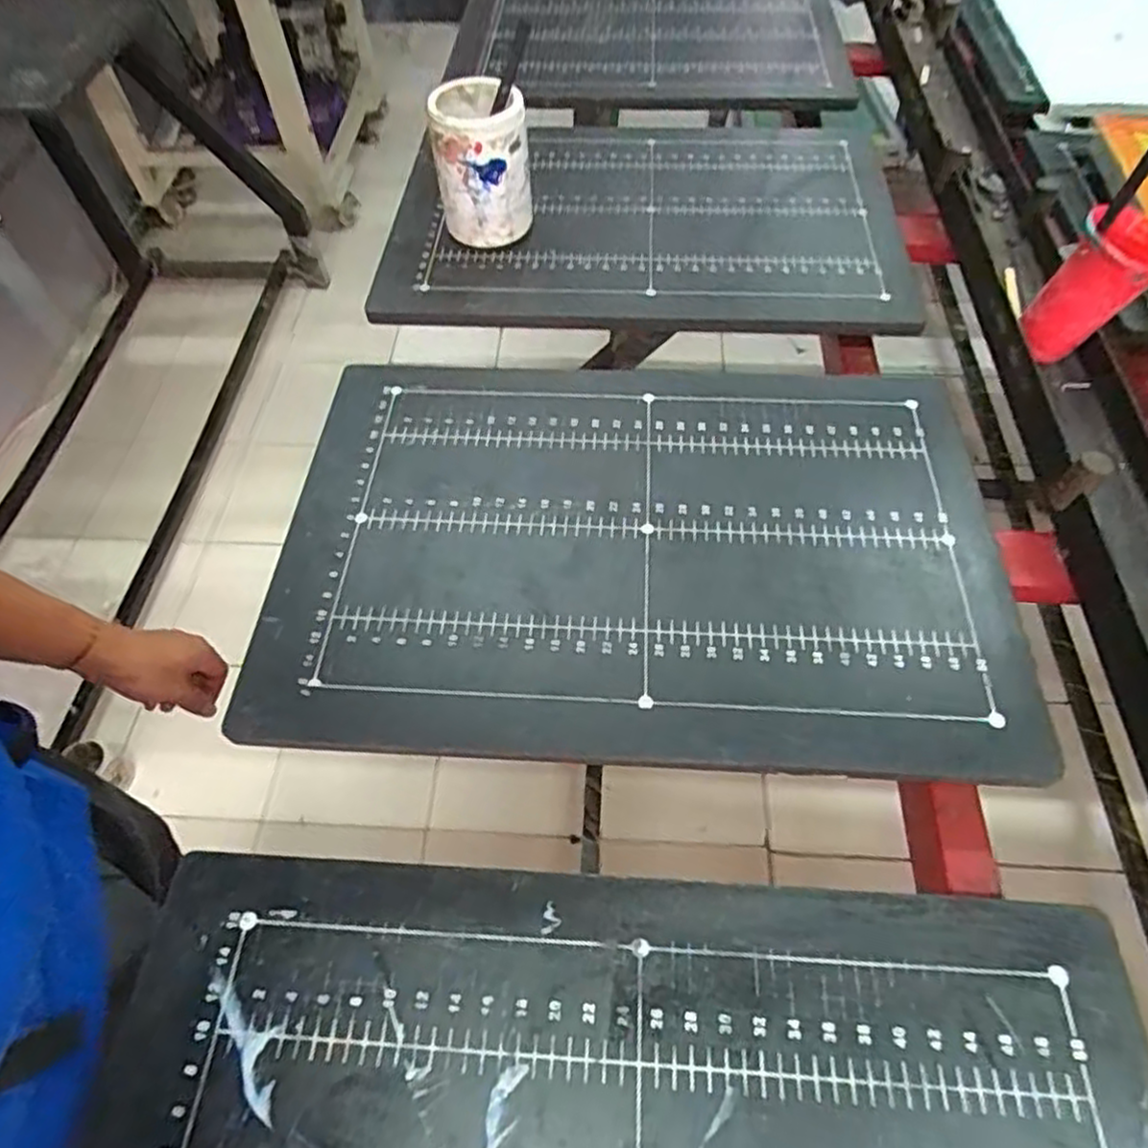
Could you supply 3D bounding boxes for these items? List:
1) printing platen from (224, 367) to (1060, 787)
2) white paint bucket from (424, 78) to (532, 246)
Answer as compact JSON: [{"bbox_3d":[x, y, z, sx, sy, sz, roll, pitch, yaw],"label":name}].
[{"bbox_3d":[0.049,-0.036,0.623,0.582,0.027,0.400,3,58,3],"label":"printing platen"},{"bbox_3d":[-0.103,-0.454,0.819,0.101,0.138,0.108,-7,58,-3],"label":"white paint bucket"}]

